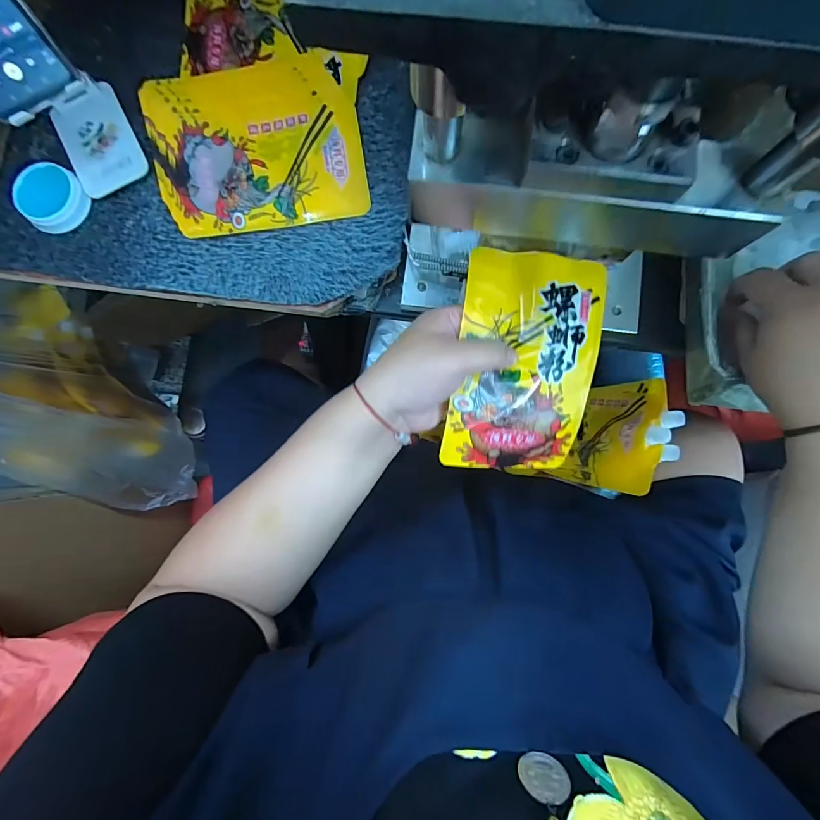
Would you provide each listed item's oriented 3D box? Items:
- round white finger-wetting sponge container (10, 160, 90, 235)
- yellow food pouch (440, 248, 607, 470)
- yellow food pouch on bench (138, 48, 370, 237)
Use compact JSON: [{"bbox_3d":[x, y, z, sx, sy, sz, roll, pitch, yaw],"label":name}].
[{"bbox_3d":[-0.336,-0.199,0.386,0.056,0.024,0.048,-40,85,-3],"label":"round white finger-wetting sponge container"},{"bbox_3d":[0.093,-0.036,0.338,0.112,0.022,0.173,7,95,-7],"label":"yellow food pouch"},{"bbox_3d":[-0.146,-0.254,0.399,0.192,0.018,0.163,-10,84,0],"label":"yellow food pouch on bench"}]

